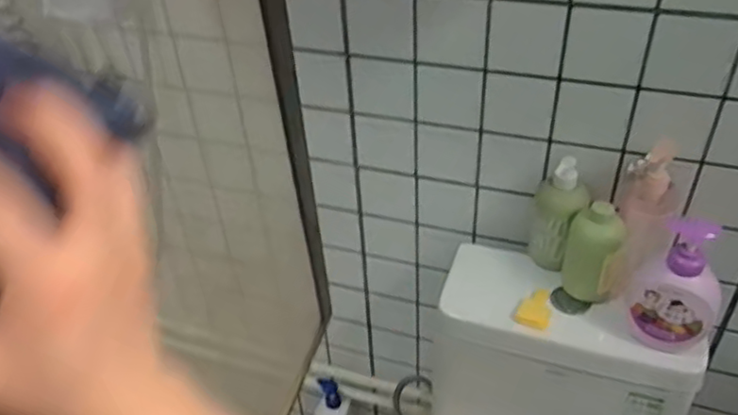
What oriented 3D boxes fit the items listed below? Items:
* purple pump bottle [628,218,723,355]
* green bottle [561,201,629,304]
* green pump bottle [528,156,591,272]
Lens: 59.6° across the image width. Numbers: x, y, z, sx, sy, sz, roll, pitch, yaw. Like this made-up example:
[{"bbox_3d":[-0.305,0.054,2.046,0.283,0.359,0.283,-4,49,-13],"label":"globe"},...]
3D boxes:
[{"bbox_3d":[0.383,0.100,0.808,0.100,0.187,0.086,13,41,20],"label":"purple pump bottle"},{"bbox_3d":[0.301,0.062,0.864,0.072,0.134,0.050,12,41,19],"label":"green bottle"},{"bbox_3d":[0.264,0.012,0.901,0.068,0.163,0.059,10,41,17],"label":"green pump bottle"}]

